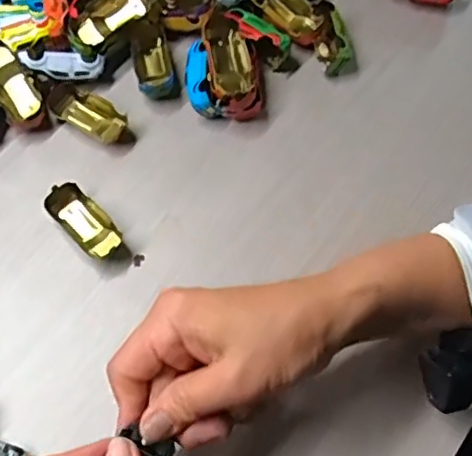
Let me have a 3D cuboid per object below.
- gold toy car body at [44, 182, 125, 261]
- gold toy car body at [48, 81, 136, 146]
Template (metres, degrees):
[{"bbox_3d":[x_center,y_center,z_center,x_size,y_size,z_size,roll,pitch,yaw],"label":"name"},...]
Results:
[{"bbox_3d":[-0.103,-0.004,0.429,0.064,0.019,0.027,40,70,18],"label":"gold toy car body"},{"bbox_3d":[-0.108,-0.088,0.473,0.066,0.018,0.029,25,66,13],"label":"gold toy car body"}]

